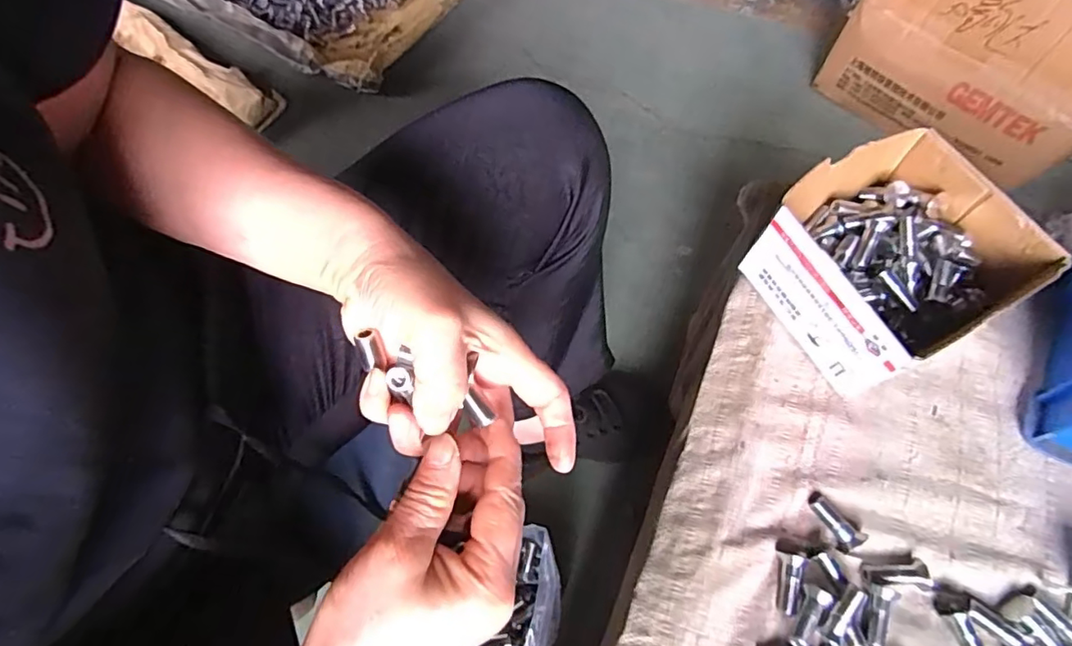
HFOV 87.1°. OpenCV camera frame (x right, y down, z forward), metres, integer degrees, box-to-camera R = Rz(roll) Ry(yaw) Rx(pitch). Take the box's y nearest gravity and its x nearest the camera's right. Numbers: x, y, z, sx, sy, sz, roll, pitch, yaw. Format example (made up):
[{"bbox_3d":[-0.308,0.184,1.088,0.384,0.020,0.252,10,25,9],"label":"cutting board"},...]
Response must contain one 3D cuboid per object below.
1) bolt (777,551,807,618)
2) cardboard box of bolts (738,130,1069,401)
[{"bbox_3d":[0.157,0.162,0.349,0.013,0.010,0.036,10,76,5],"label":"bolt"},{"bbox_3d":[0.251,-0.045,0.416,0.146,0.088,0.138,-26,67,-12],"label":"cardboard box of bolts"}]

